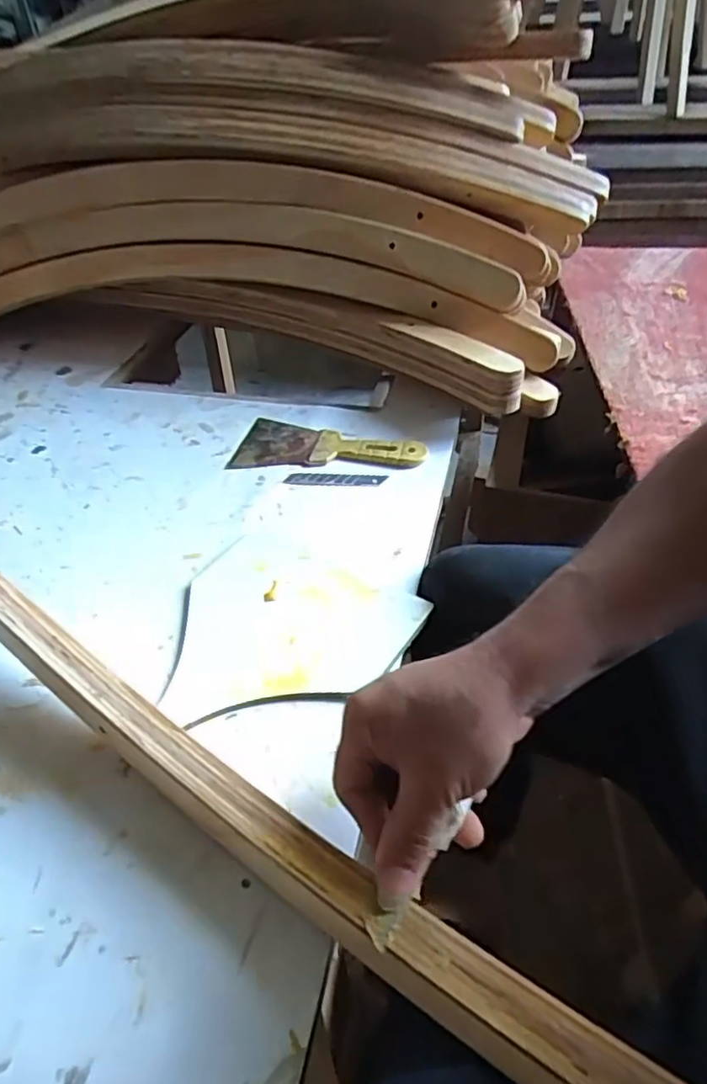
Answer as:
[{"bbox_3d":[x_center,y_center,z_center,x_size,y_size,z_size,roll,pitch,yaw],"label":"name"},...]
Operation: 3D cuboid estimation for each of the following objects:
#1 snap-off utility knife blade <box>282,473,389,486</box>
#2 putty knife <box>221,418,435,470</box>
[{"bbox_3d":[-0.018,-0.062,0.633,0.099,0.005,0.018,3,42,8],"label":"snap-off utility knife blade"},{"bbox_3d":[-0.024,-0.106,0.672,0.199,0.013,0.089,4,42,9],"label":"putty knife"}]

